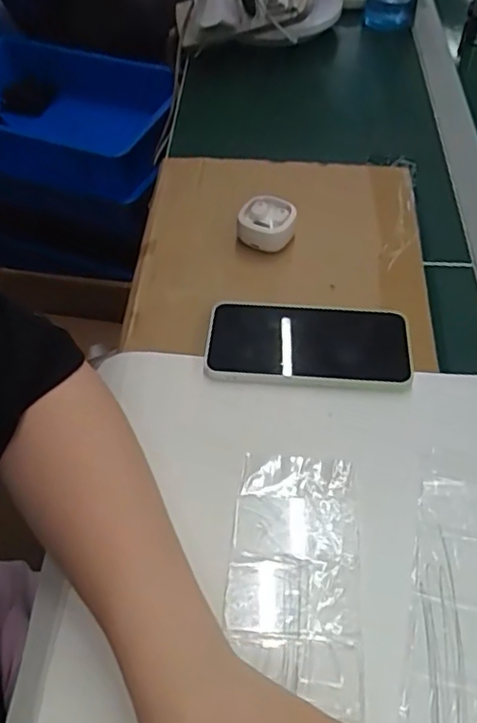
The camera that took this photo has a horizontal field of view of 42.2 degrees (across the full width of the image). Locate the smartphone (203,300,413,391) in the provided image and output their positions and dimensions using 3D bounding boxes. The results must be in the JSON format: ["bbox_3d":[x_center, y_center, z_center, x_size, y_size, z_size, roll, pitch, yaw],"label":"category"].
[{"bbox_3d":[0.054,-0.015,0.478,0.153,0.015,0.077,4,54,3],"label":"smartphone"}]

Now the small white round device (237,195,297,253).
[{"bbox_3d":[0.026,-0.121,0.552,0.049,0.031,0.043,9,54,7],"label":"small white round device"}]

